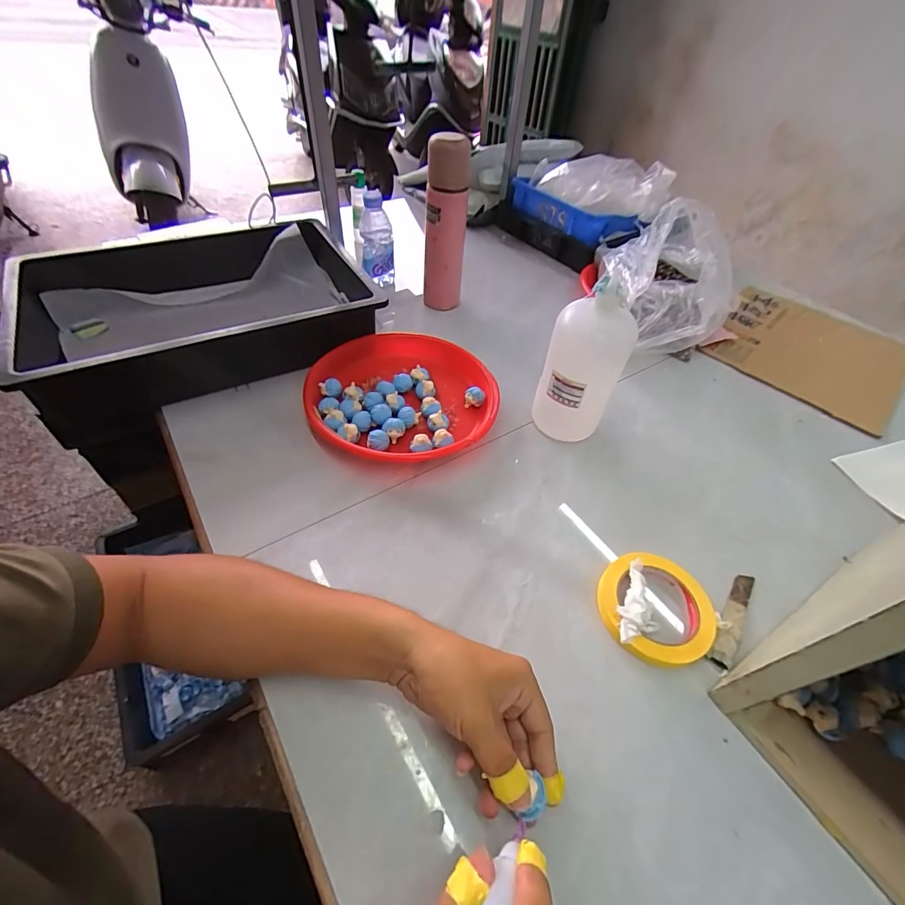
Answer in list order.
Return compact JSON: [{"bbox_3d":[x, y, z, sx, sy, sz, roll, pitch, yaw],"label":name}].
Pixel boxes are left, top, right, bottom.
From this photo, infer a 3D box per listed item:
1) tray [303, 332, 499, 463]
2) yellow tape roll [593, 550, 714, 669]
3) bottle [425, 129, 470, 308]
[{"bbox_3d":[-0.069,-0.075,0.598,0.241,0.044,0.241,2,48,-2],"label":"tray"},{"bbox_3d":[0.201,0.153,0.431,0.108,0.027,0.108,2,48,-2],"label":"yellow tape roll"},{"bbox_3d":[-0.013,-0.348,0.702,0.067,0.263,0.059,3,48,-1],"label":"bottle"}]

